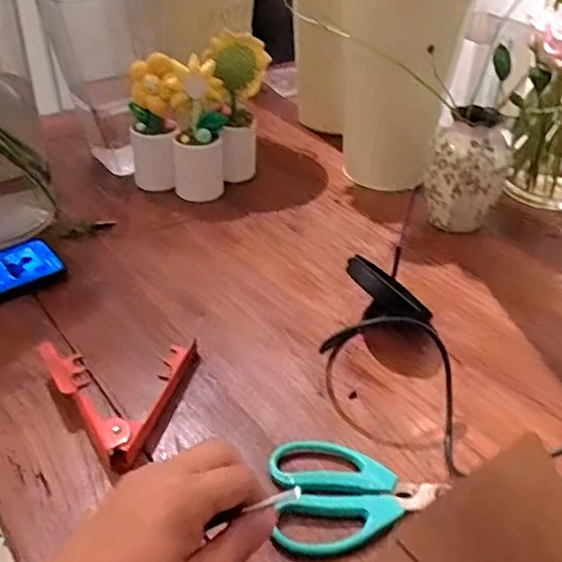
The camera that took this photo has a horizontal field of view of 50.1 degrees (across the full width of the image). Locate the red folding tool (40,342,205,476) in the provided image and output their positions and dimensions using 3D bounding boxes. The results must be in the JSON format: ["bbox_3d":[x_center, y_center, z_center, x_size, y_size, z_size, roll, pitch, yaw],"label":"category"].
[{"bbox_3d":[-0.120,0.082,0.514,0.120,0.027,0.145,-26,45,-30],"label":"red folding tool"}]

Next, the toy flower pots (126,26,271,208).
[{"bbox_3d":[-0.113,-0.221,0.803,0.122,0.178,0.144,23,43,26],"label":"toy flower pots"}]

